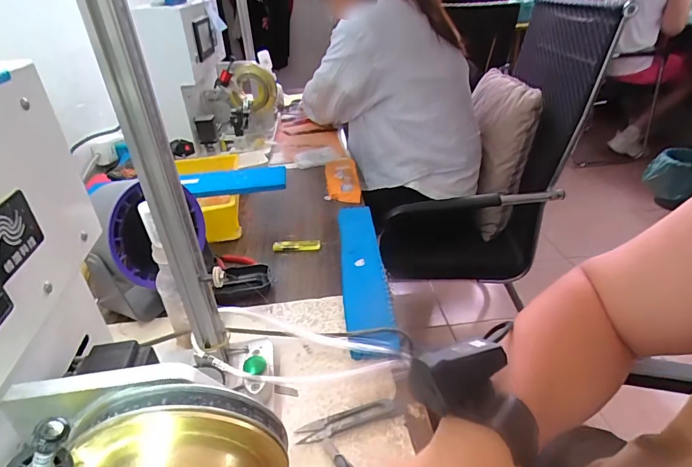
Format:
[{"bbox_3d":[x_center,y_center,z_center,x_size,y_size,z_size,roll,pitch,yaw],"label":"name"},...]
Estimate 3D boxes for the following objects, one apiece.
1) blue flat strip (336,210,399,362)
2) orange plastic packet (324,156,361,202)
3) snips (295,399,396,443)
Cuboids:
[{"bbox_3d":[0.024,0.052,0.615,0.062,0.021,0.328,-3,34,-3],"label":"blue flat strip"},{"bbox_3d":[-0.008,-0.117,0.894,0.069,0.024,0.198,-4,32,-2],"label":"orange plastic packet"},{"bbox_3d":[0.001,0.190,0.423,0.102,0.006,0.023,-12,34,-14],"label":"snips"}]

